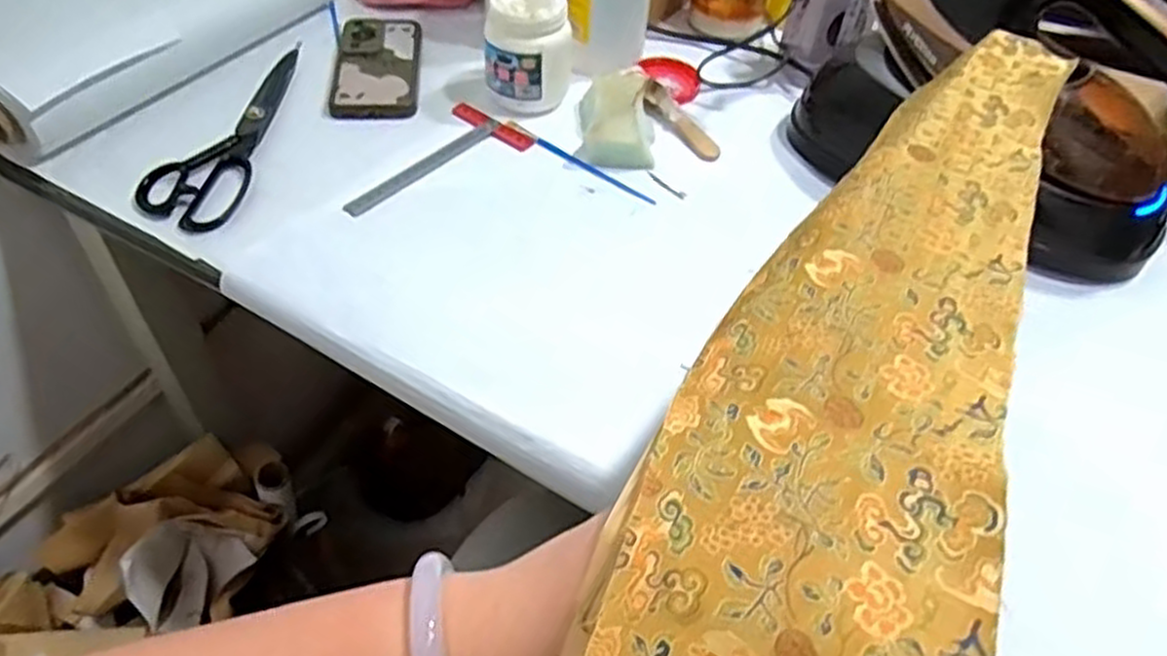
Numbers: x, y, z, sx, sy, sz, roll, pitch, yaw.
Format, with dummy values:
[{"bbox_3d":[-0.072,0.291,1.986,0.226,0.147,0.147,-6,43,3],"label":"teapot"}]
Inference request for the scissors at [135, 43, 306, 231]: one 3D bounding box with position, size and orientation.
[{"bbox_3d":[-0.303,-0.178,0.668,0.074,0.014,0.250,4,48,1],"label":"scissors"}]

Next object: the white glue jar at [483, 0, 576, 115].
[{"bbox_3d":[-0.048,-0.254,0.703,0.078,0.091,0.077,1,48,-3],"label":"white glue jar"}]

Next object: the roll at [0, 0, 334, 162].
[{"bbox_3d":[-0.358,-0.266,0.698,0.051,0.065,0.357,28,52,20],"label":"roll"}]

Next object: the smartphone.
[{"bbox_3d":[-0.198,-0.254,0.745,0.075,0.012,0.156,-4,48,-6],"label":"smartphone"}]

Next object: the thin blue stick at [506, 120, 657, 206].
[{"bbox_3d":[-0.004,-0.145,0.674,0.166,0.004,0.012,33,55,24],"label":"thin blue stick"}]

